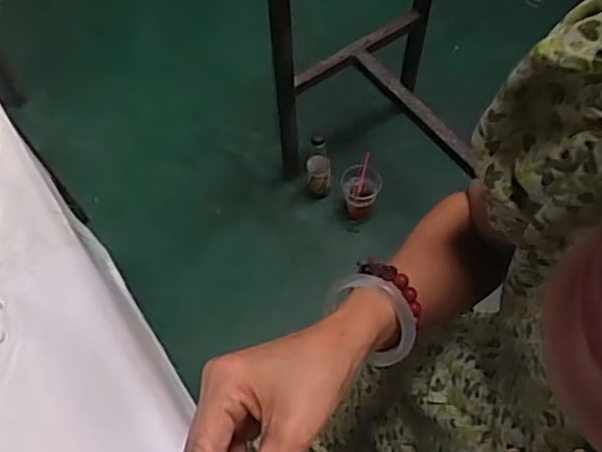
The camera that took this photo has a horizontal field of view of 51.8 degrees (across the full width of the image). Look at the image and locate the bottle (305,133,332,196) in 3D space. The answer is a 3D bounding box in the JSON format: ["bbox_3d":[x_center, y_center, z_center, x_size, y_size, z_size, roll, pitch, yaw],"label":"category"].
[{"bbox_3d":[0.038,-0.140,1.428,0.058,0.180,0.072,-3,60,1],"label":"bottle"}]

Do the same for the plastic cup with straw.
[{"bbox_3d":[0.140,-0.090,1.475,0.089,0.181,0.093,-1,61,2],"label":"plastic cup with straw"}]

